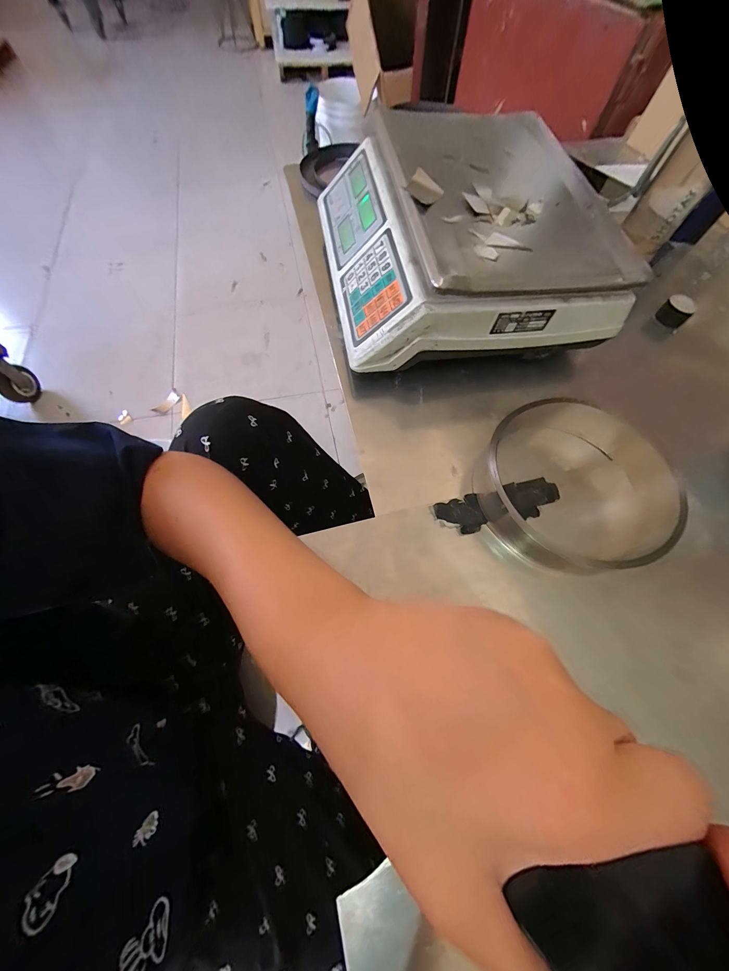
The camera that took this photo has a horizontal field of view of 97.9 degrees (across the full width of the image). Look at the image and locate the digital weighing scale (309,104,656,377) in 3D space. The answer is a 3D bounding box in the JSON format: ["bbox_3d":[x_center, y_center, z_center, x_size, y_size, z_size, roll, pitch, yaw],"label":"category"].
[{"bbox_3d":[0.109,-0.312,0.392,0.308,0.102,0.324,-10,67,-6],"label":"digital weighing scale"}]

